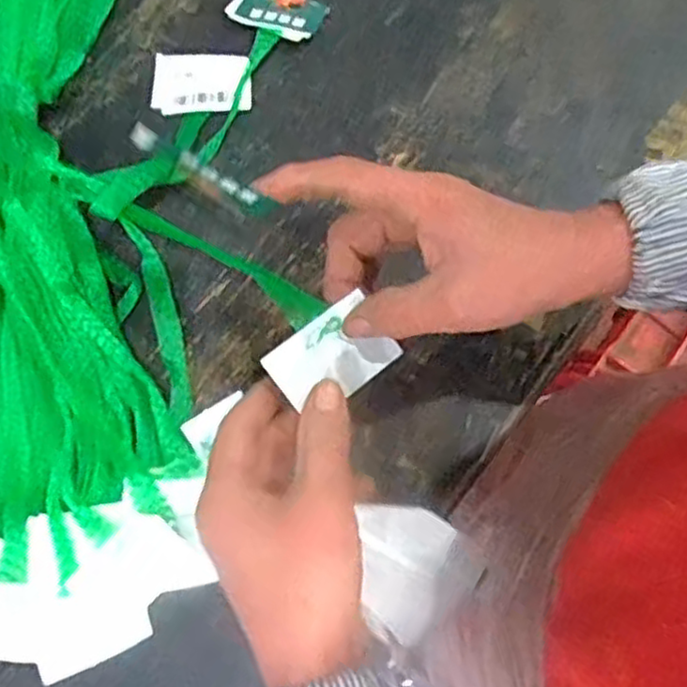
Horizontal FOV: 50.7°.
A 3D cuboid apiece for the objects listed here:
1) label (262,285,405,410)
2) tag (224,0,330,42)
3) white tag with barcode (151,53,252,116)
[{"bbox_3d":[-0.005,0.006,0.351,0.056,0.004,0.040,-38,102,-5],"label":"label"},{"bbox_3d":[-0.046,-0.232,0.504,0.064,0.005,0.042,24,70,9],"label":"tag"},{"bbox_3d":[-0.096,-0.176,0.492,0.066,0.004,0.045,0,75,4],"label":"white tag with barcode"}]

